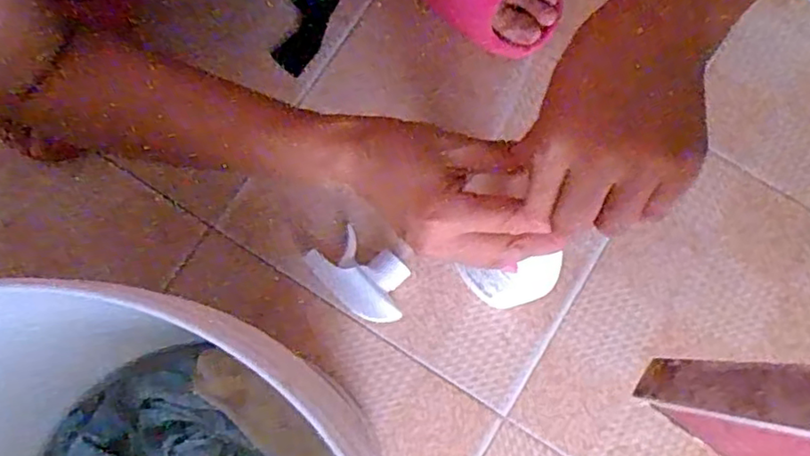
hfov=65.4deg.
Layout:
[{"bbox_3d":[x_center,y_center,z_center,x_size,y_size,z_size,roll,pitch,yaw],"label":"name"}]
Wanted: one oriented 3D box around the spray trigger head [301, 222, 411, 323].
[{"bbox_3d":[-0.038,0.039,0.538,0.091,0.029,0.055,36,81,6],"label":"spray trigger head"}]

